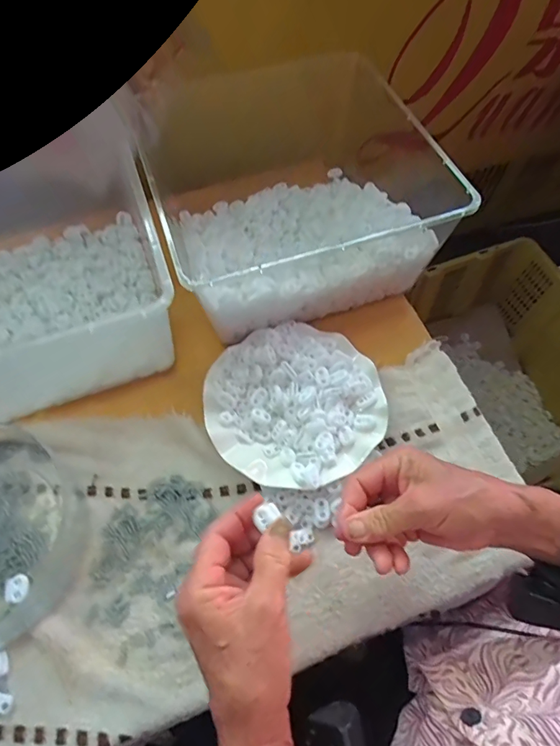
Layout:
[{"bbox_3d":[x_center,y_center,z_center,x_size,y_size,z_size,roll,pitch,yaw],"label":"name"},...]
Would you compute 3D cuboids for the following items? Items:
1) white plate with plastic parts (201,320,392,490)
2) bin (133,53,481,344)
[{"bbox_3d":[0.015,0.028,0.456,0.179,0.026,0.179,0,63,1],"label":"white plate with plastic parts"},{"bbox_3d":[0.012,-0.211,0.543,0.296,0.174,0.319,-14,64,-6],"label":"bin"}]

